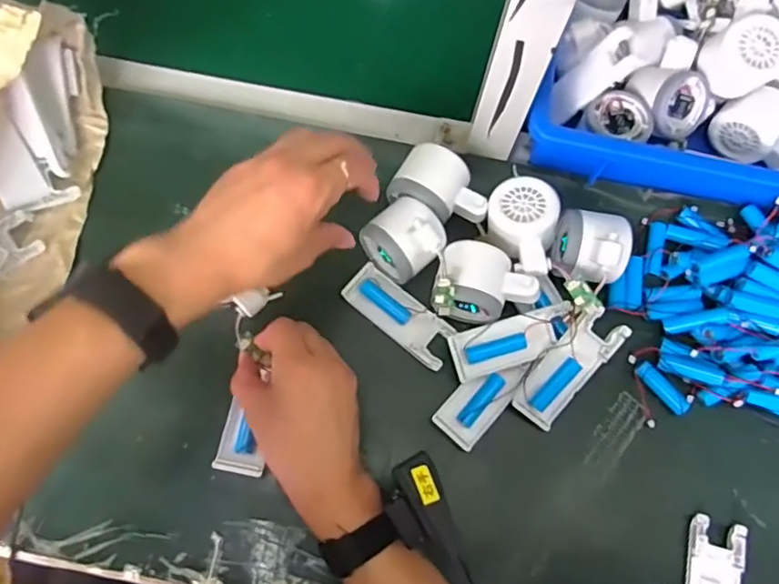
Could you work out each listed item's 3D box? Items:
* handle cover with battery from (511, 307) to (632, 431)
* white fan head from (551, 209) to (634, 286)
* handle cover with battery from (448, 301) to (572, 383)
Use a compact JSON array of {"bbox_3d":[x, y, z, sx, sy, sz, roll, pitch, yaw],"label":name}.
[{"bbox_3d":[0.142,0.060,0.465,0.040,0.022,0.102,42,93,12],"label":"handle cover with battery"},{"bbox_3d":[0.164,-0.037,0.477,0.052,0.055,0.064,12,72,3],"label":"white fan head"},{"bbox_3d":[0.100,0.040,0.477,0.100,0.016,0.039,-16,92,2],"label":"handle cover with battery"}]

